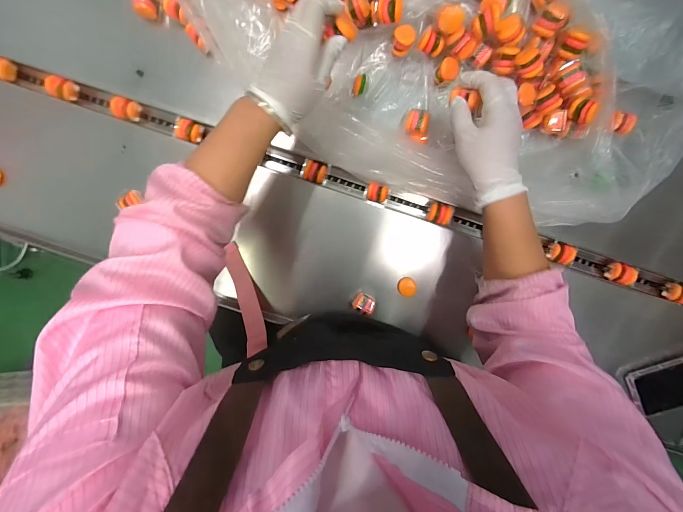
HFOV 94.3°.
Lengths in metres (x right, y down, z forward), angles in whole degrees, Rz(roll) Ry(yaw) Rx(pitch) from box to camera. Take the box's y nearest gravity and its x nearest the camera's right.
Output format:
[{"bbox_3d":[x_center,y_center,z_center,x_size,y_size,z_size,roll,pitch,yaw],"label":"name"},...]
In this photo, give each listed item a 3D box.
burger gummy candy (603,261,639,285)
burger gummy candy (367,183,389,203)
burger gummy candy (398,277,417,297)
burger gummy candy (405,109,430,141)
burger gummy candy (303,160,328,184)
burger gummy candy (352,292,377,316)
[{"bbox_3d":[0.452,0.028,0.514,0.038,0.031,0.032,12,98,2],"label":"burger gummy candy"},{"bbox_3d":[0.057,-0.099,0.500,0.033,0.020,0.027,9,98,2],"label":"burger gummy candy"},{"bbox_3d":[0.106,0.049,0.510,0.028,0.019,0.029,-2,98,4],"label":"burger gummy candy"},{"bbox_3d":[0.110,-0.191,0.461,0.031,0.024,0.038,5,98,3],"label":"burger gummy candy"},{"bbox_3d":[-0.041,-0.132,0.504,0.036,0.039,0.031,18,99,1],"label":"burger gummy candy"},{"bbox_3d":[0.037,0.077,0.507,0.034,0.023,0.029,30,99,-1],"label":"burger gummy candy"}]

